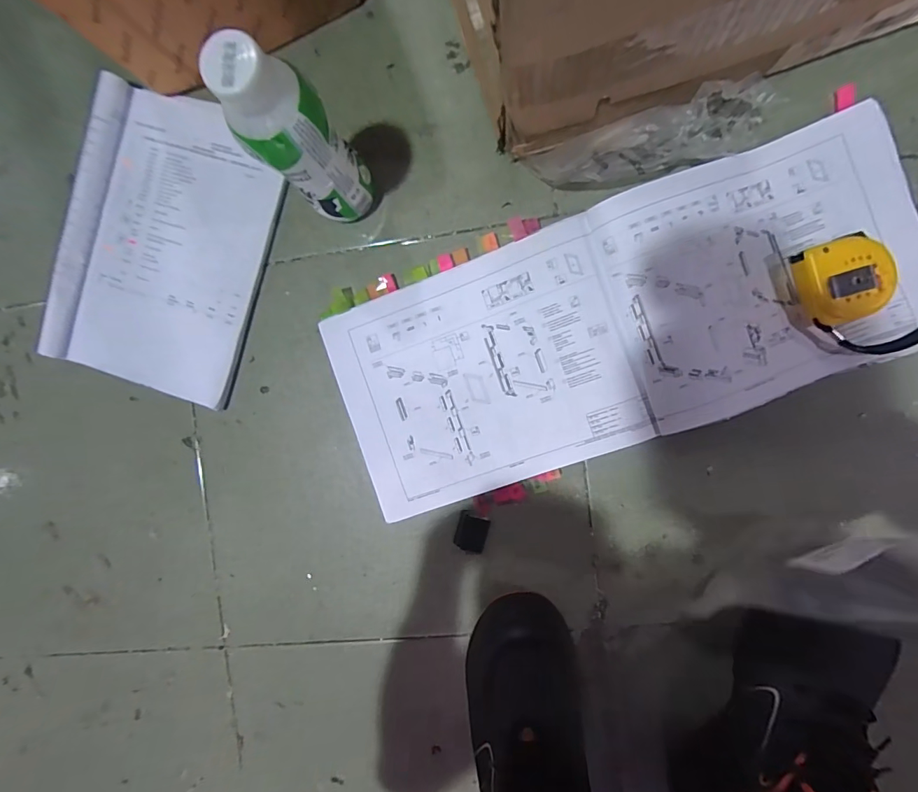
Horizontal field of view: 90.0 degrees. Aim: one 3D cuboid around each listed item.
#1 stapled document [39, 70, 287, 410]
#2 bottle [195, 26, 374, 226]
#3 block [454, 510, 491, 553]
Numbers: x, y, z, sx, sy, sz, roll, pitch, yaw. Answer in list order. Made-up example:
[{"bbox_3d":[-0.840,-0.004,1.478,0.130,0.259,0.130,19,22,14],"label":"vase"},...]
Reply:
[{"bbox_3d":[-0.301,-0.156,0.473,0.203,0.032,0.296,15,94,4],"label":"stapled document"},{"bbox_3d":[-0.121,-0.194,0.367,0.060,0.191,0.057,0,93,5],"label":"bottle"},{"bbox_3d":[0.013,0.138,0.461,0.031,0.009,0.038,15,94,4],"label":"block"}]

